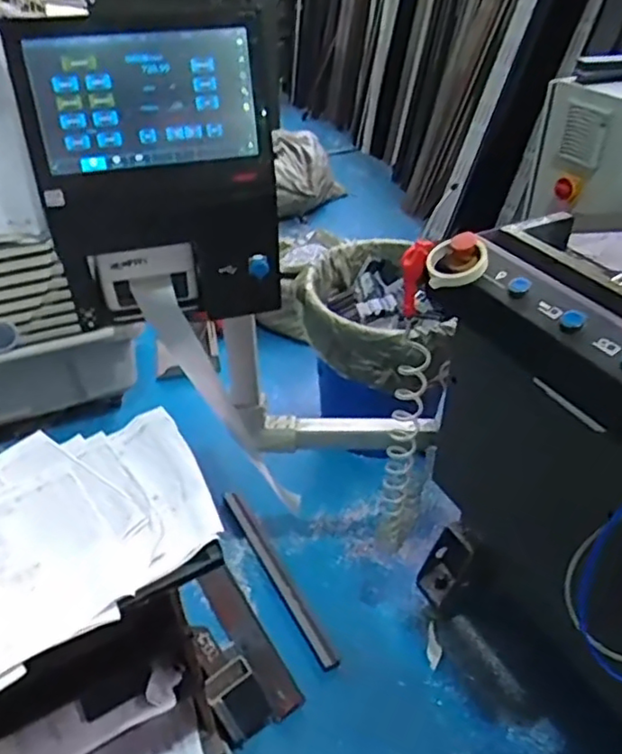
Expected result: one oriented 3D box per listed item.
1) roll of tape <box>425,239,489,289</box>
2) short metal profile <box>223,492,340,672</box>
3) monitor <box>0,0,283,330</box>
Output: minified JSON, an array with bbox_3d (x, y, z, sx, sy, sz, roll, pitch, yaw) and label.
[{"bbox_3d":[0.225,-0.178,0.977,0.092,0.023,0.094,-2,53,16],"label":"roll of tape"},{"bbox_3d":[-0.099,0.520,1.715,0.045,0.026,0.597,-19,42,-23],"label":"short metal profile"},{"bbox_3d":[-0.233,-0.304,1.007,0.360,0.464,0.076,-7,39,-9],"label":"monitor"}]

